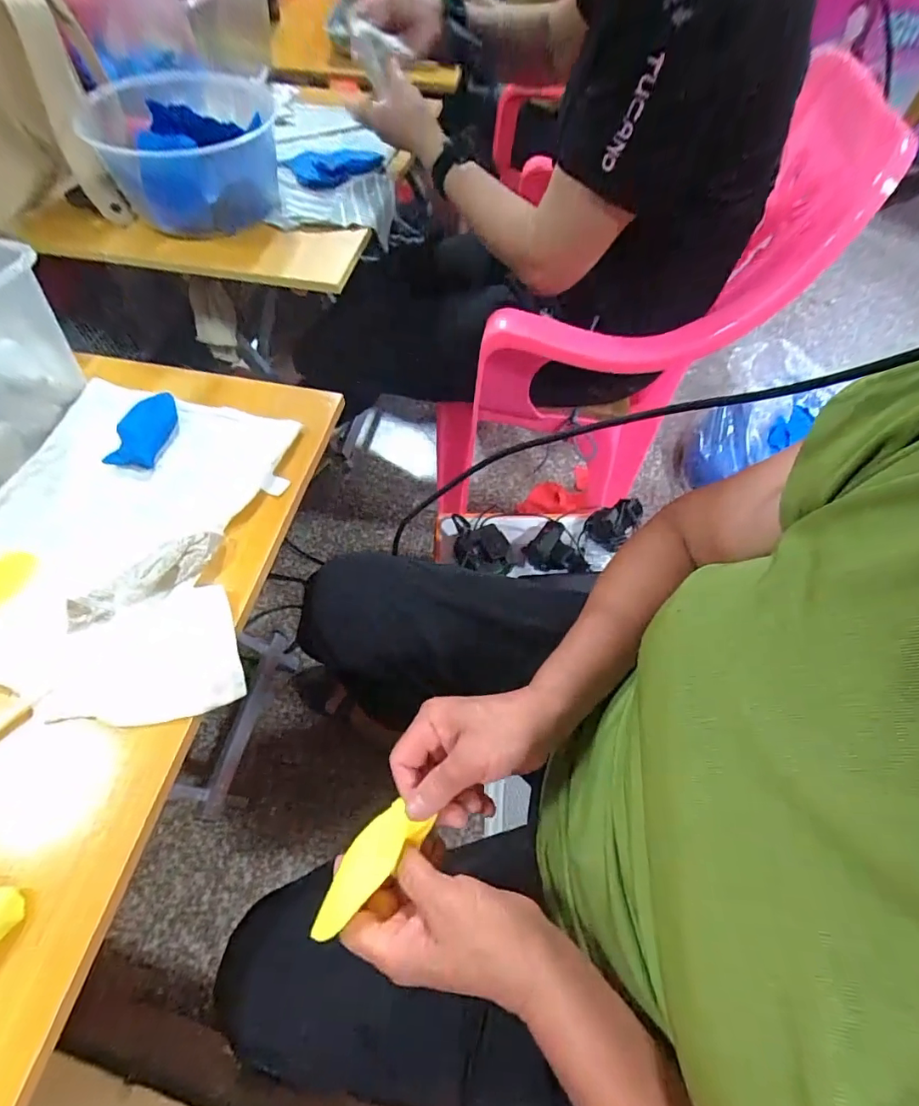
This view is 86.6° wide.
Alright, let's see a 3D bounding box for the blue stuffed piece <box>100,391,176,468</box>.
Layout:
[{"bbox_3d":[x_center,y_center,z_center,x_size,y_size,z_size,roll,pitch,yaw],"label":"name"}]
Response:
[{"bbox_3d":[-0.319,-0.127,0.497,0.047,0.013,0.091,8,59,3],"label":"blue stuffed piece"}]

